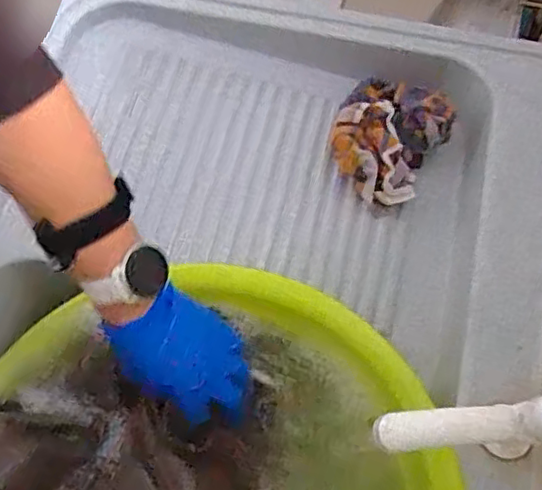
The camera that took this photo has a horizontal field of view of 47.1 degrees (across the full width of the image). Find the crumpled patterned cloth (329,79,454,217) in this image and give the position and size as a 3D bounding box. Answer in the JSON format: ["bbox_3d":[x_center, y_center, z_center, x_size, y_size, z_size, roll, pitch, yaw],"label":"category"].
[{"bbox_3d":[0.120,-0.115,0.656,0.112,0.043,0.136,31,72,13],"label":"crumpled patterned cloth"}]

